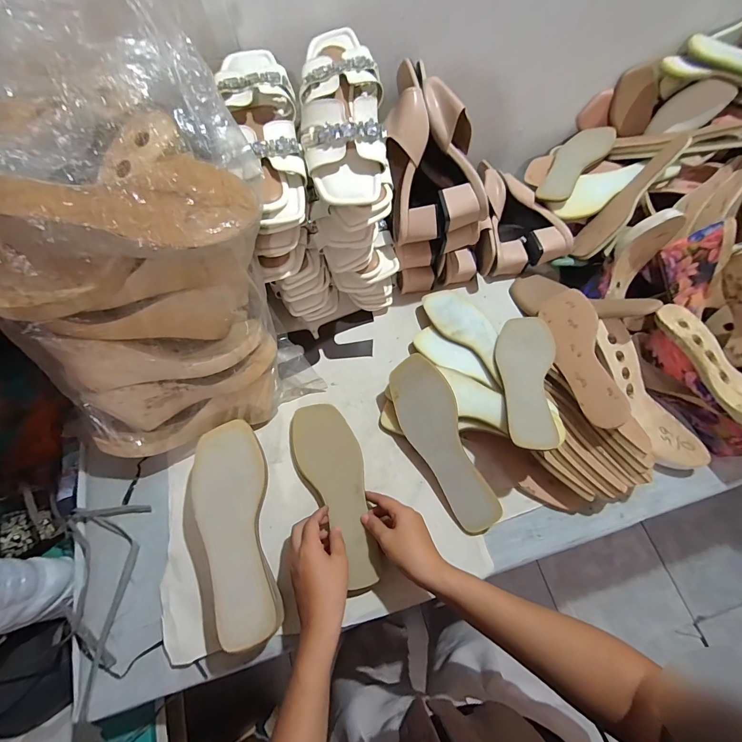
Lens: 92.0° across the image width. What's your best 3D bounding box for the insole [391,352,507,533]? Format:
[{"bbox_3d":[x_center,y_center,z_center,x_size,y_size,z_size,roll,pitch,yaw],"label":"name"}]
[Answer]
[{"bbox_3d":[0.097,0.100,0.504,0.082,0.008,0.246,-23,79,12],"label":"insole"}]

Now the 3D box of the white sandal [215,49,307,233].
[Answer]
[{"bbox_3d":[-0.128,-0.294,0.438,0.089,0.051,0.248,-13,81,-8],"label":"white sandal"}]

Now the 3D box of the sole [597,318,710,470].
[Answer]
[{"bbox_3d":[0.415,0.035,0.544,0.078,0.044,0.250,-29,88,-15],"label":"sole"}]

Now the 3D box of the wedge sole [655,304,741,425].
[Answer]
[{"bbox_3d":[0.513,-0.009,0.509,0.083,0.044,0.232,-26,69,-14],"label":"wedge sole"}]

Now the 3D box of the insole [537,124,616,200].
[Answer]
[{"bbox_3d":[0.377,-0.392,0.676,0.082,0.018,0.226,31,74,33],"label":"insole"}]

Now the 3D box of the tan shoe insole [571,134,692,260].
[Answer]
[{"bbox_3d":[0.439,-0.295,0.623,0.020,0.069,0.230,37,99,-26],"label":"tan shoe insole"}]

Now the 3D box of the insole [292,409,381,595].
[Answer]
[{"bbox_3d":[-0.043,0.153,0.482,0.080,0.015,0.238,-19,66,-11],"label":"insole"}]

